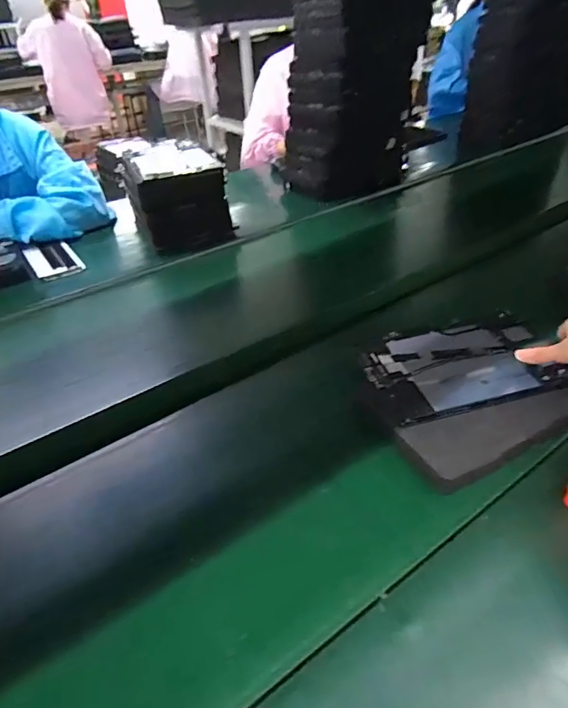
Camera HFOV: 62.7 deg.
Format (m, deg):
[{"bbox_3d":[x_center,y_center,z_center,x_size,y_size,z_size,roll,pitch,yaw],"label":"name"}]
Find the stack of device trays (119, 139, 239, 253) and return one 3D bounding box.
[{"bbox_3d":[-0.224,-0.320,0.940,0.160,0.141,0.258,-19,40,-19],"label":"stack of device trays"}]

